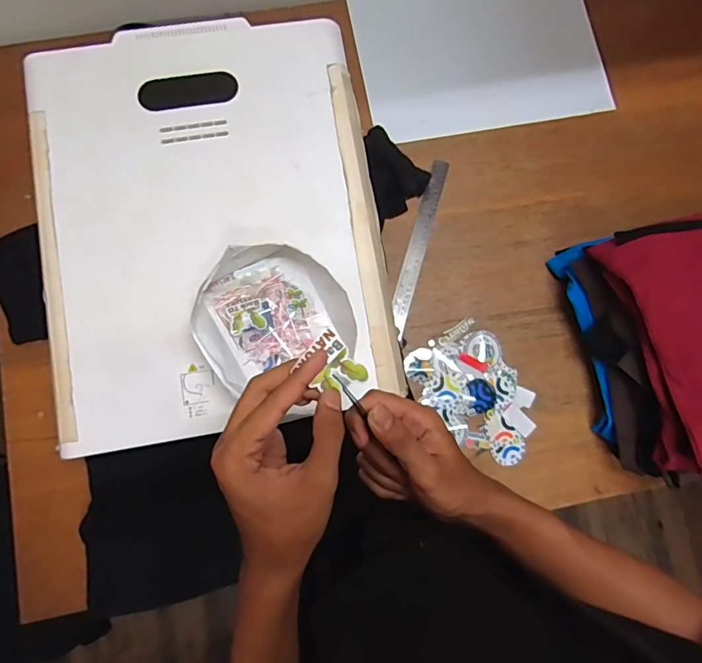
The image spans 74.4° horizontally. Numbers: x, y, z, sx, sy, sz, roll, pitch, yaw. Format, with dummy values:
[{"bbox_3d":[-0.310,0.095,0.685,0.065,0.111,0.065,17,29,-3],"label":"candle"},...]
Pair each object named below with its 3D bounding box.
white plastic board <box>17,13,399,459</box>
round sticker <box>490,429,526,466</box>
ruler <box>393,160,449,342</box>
[{"bbox_3d":[-0.170,-0.139,0.563,0.399,0.017,0.498,-9,83,-3],"label":"white plastic board"},{"bbox_3d":[0.238,0.176,0.700,0.053,0.004,0.050,0,84,-2],"label":"round sticker"},{"bbox_3d":[0.108,-0.140,0.741,0.028,0.006,0.291,15,82,8],"label":"ruler"}]

